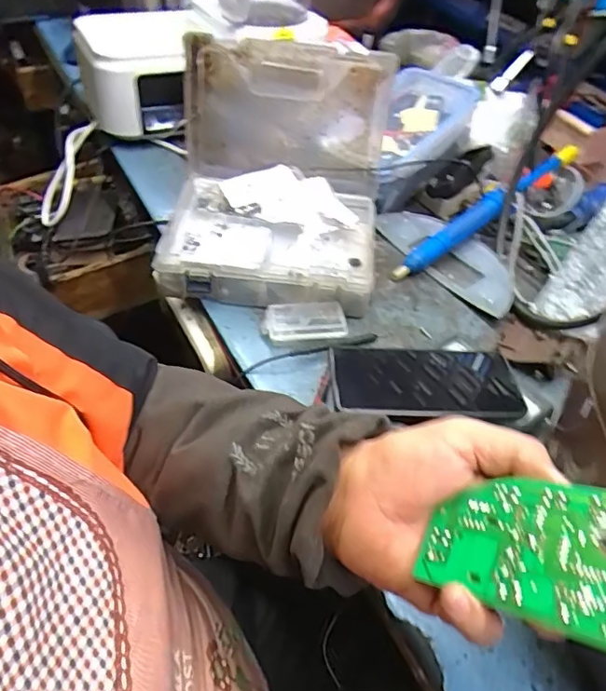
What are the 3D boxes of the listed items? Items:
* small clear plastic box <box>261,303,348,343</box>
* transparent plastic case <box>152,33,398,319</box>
[{"bbox_3d":[0.001,-0.023,0.565,0.085,0.020,0.042,-4,48,-9],"label":"small clear plastic box"},{"bbox_3d":[-0.028,-0.188,0.586,0.229,0.196,0.212,6,47,0],"label":"transparent plastic case"}]

